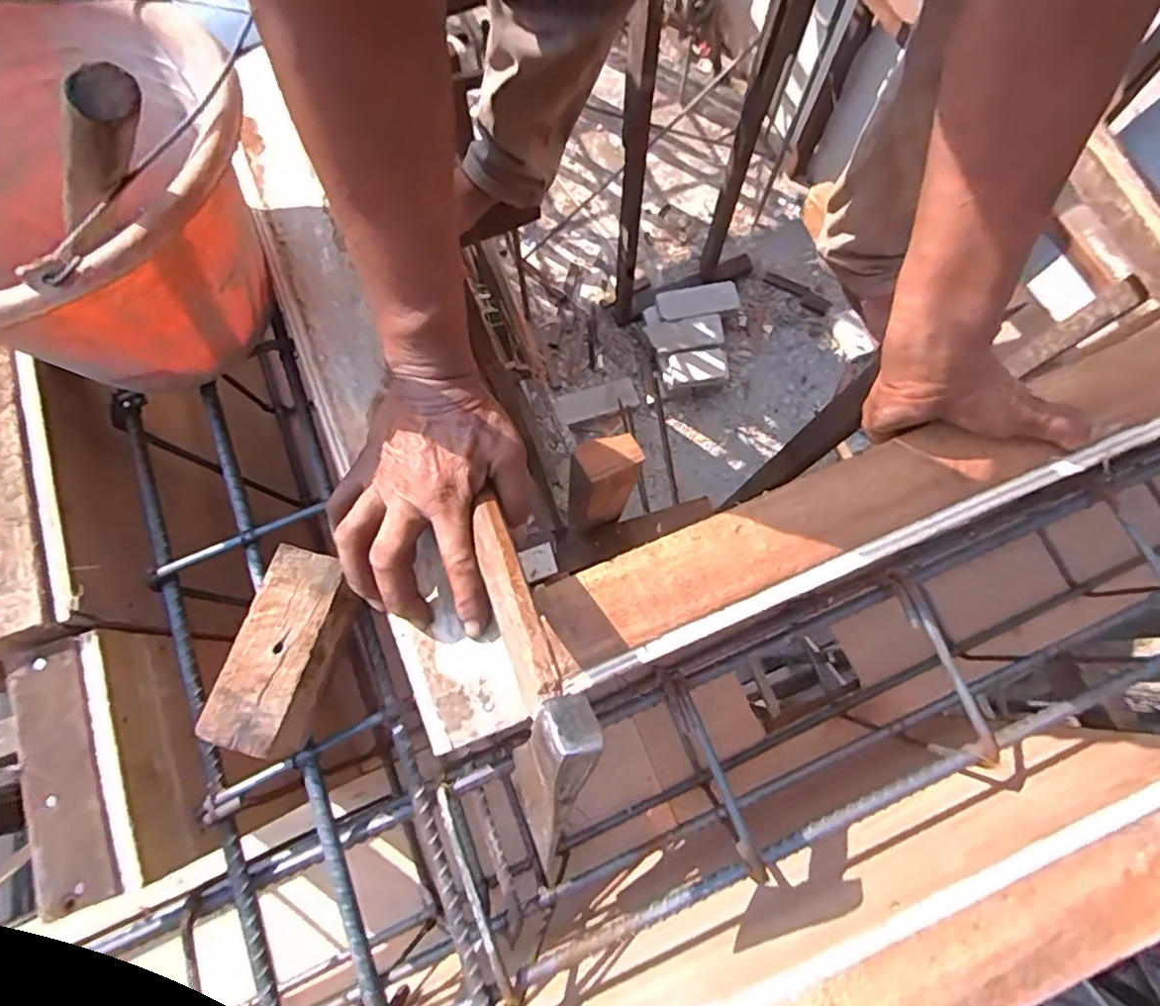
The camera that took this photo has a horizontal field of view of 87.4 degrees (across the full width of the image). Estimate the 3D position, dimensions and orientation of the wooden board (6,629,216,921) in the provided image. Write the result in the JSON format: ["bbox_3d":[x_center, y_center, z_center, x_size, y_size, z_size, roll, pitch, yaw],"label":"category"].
[{"bbox_3d":[-0.306,0.169,0.398,0.053,0.080,0.154,-23,76,-6],"label":"wooden board"}]

